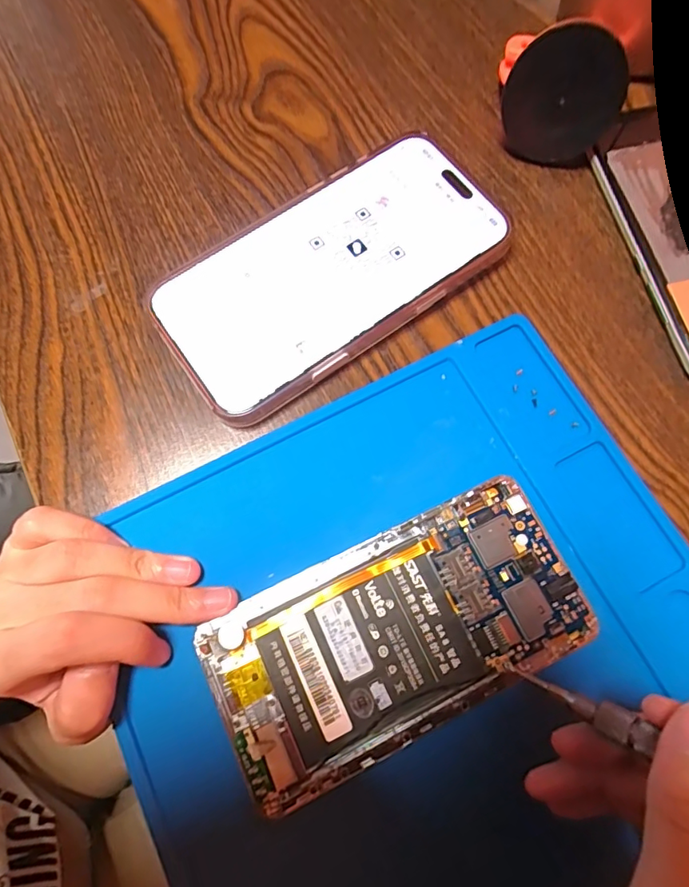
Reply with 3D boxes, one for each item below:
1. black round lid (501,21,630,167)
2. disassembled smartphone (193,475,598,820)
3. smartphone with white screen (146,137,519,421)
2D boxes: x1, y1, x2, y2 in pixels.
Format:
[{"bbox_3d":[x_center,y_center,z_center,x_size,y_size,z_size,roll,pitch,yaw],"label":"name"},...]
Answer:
[{"bbox_3d":[0.105,-0.167,0.237,0.052,0.055,0.013,5,50,17],"label":"black round lid"},{"bbox_3d":[0.020,0.072,0.184,0.139,0.004,0.070,-25,75,-8],"label":"disassembled smartphone"},{"bbox_3d":[-0.005,-0.081,0.230,0.162,0.016,0.080,-34,76,-10],"label":"smartphone with white screen"}]

